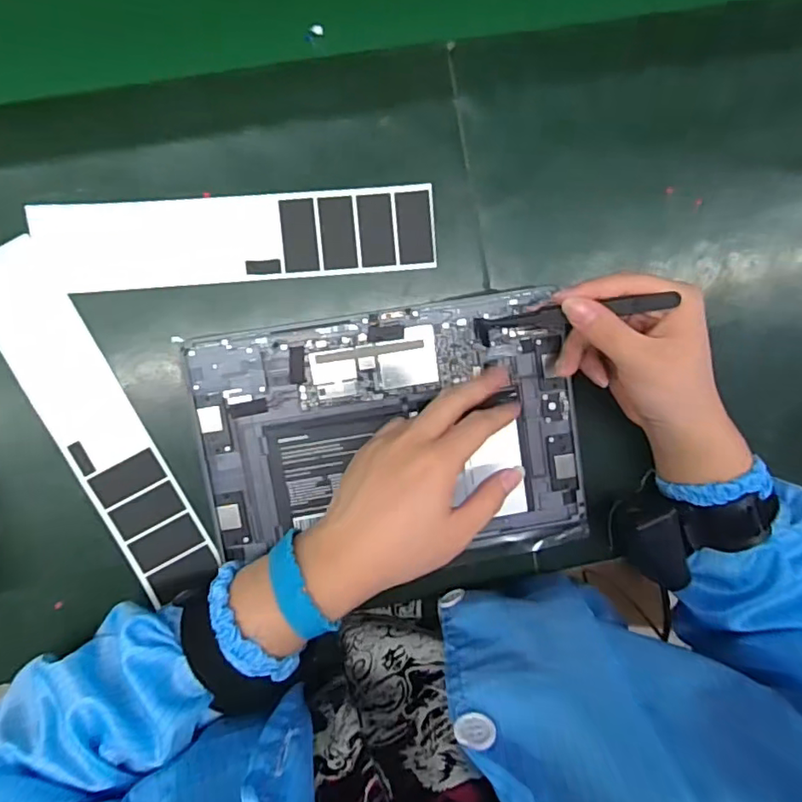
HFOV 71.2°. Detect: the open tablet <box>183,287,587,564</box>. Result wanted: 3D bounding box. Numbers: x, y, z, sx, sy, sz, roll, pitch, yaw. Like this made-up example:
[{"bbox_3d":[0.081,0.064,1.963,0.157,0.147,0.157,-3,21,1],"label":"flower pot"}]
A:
[{"bbox_3d":[-0.005,0.028,0.384,0.251,0.013,0.173,-9,94,-6],"label":"open tablet"}]

